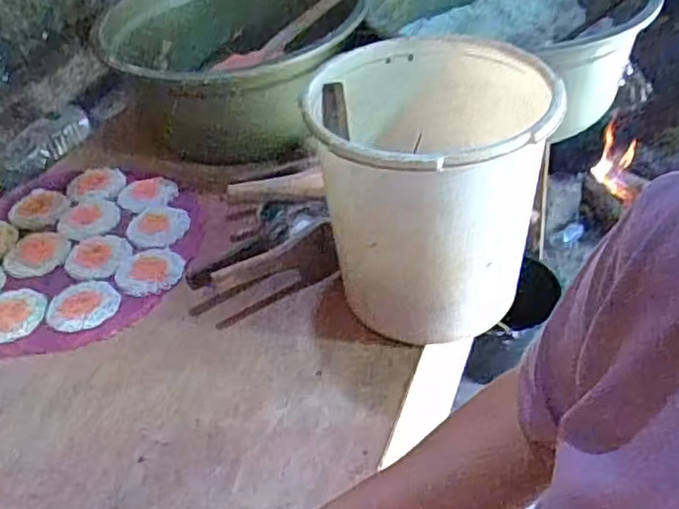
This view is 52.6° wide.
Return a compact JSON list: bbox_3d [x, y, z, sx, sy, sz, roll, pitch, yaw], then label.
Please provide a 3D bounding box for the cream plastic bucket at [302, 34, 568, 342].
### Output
[{"bbox_3d":[0.093,-0.070,0.707,0.219,0.229,0.229,-3,41,3],"label":"cream plastic bucket"}]

